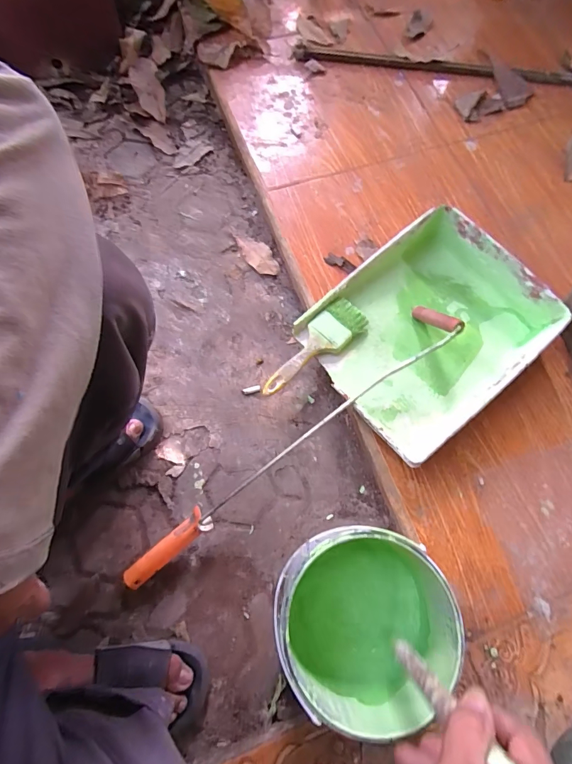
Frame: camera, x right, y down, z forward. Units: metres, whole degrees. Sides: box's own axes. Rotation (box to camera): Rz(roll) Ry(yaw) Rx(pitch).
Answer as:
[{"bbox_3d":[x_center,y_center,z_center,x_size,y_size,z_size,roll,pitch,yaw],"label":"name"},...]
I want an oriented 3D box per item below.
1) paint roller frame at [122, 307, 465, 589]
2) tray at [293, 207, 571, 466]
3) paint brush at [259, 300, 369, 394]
[{"bbox_3d":[0.017,0.092,0.559,0.584,0.118,0.080,-41,78,-13],"label":"paint roller frame"},{"bbox_3d":[0.221,-0.083,0.622,0.356,0.080,0.279,-40,78,-13],"label":"tray"},{"bbox_3d":[0.037,-0.057,0.595,0.196,0.013,0.060,-35,77,-12],"label":"paint brush"}]

